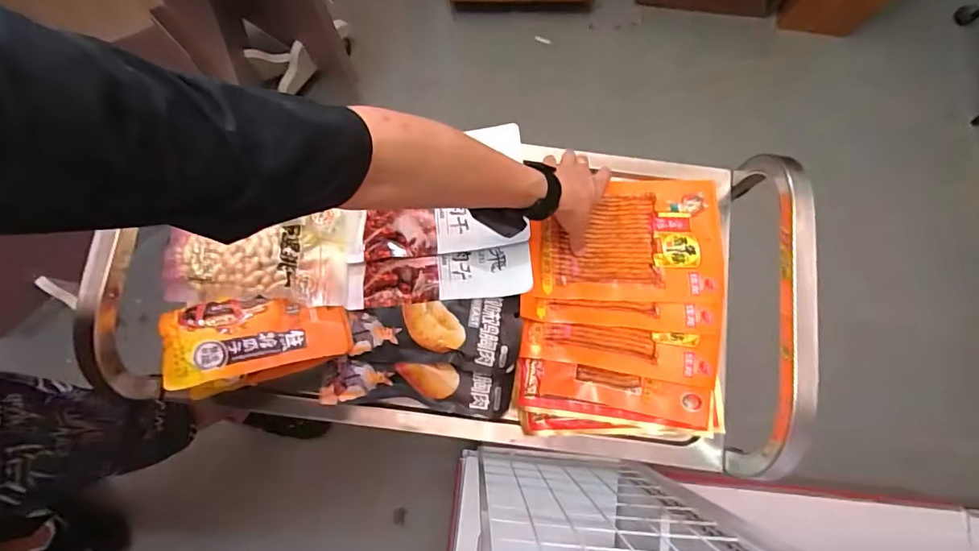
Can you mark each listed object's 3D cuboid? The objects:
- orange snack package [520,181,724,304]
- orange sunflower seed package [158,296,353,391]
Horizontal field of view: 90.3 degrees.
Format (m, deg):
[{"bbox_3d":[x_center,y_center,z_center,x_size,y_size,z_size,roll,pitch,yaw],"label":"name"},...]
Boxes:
[{"bbox_3d":[0.181,-0.048,0.639,0.252,0.019,0.164,1,79,-1],"label":"orange snack package"},{"bbox_3d":[-0.266,0.070,0.567,0.193,0.042,0.093,-4,79,-21],"label":"orange sunflower seed package"}]

